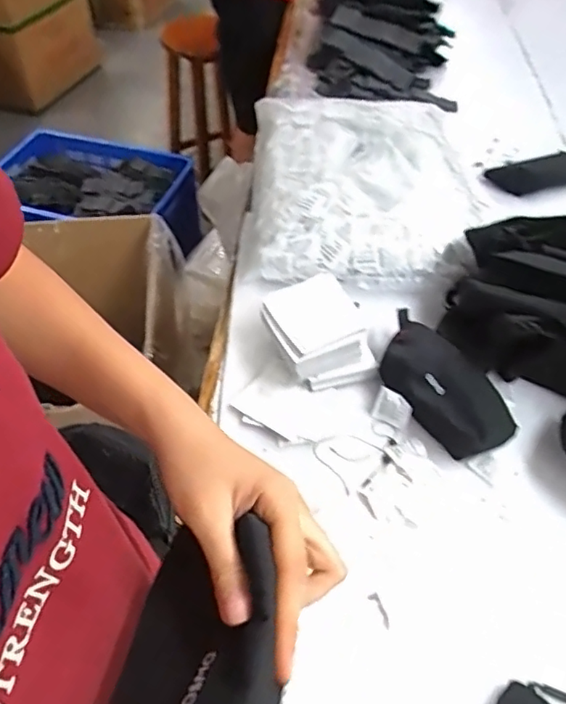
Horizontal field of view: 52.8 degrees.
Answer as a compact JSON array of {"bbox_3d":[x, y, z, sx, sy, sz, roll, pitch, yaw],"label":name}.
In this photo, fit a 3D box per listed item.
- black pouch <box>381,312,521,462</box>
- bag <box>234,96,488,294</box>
[{"bbox_3d":[0.182,0.040,0.699,0.091,0.058,0.210,-27,55,-22],"label":"black pouch"},{"bbox_3d":[0.114,-0.282,0.938,0.344,0.091,0.463,2,50,1],"label":"bag"}]

